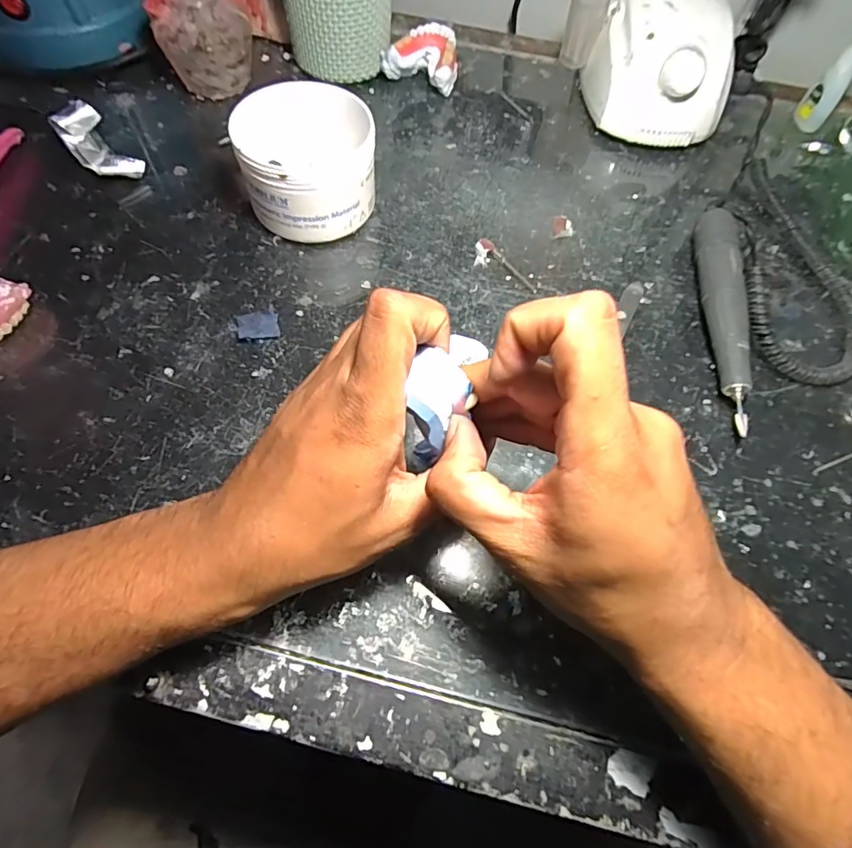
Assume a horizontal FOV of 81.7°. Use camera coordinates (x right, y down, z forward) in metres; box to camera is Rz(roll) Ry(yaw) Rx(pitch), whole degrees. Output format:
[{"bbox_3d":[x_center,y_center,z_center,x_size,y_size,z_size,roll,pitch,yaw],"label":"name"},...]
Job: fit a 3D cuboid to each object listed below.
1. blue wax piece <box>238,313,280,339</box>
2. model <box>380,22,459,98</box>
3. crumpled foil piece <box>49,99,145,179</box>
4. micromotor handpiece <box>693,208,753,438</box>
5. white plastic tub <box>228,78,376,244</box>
[{"bbox_3d":[-0.107,-0.063,0.315,0.026,0.004,0.020,-4,63,-6],"label":"blue wax piece"},{"bbox_3d":[0.000,-0.324,0.441,0.063,0.035,0.051,22,64,8],"label":"model"},{"bbox_3d":[-0.245,-0.207,0.368,0.072,0.029,0.033,42,68,16],"label":"crumpled foil piece"},{"bbox_3d":[0.197,-0.072,0.325,0.025,0.031,0.165,8,63,0],"label":"micromotor handpiece"},{"bbox_3d":[-0.079,-0.176,0.337,0.088,0.073,0.078,1,63,-3],"label":"white plastic tub"}]

